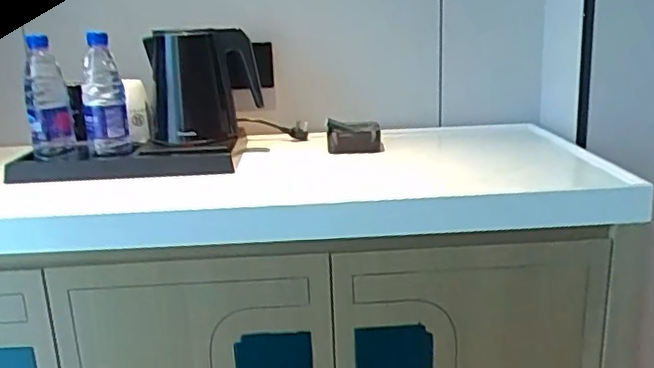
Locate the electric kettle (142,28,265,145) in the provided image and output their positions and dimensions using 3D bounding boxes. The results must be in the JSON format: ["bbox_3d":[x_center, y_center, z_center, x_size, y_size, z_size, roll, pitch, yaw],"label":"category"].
[{"bbox_3d":[-0.204,-0.166,1.037,0.177,0.180,0.174,-5,15,-9],"label":"electric kettle"}]

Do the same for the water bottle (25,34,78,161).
[{"bbox_3d":[-0.428,-0.134,0.938,0.062,0.176,0.062,-9,17,-23],"label":"water bottle"}]

